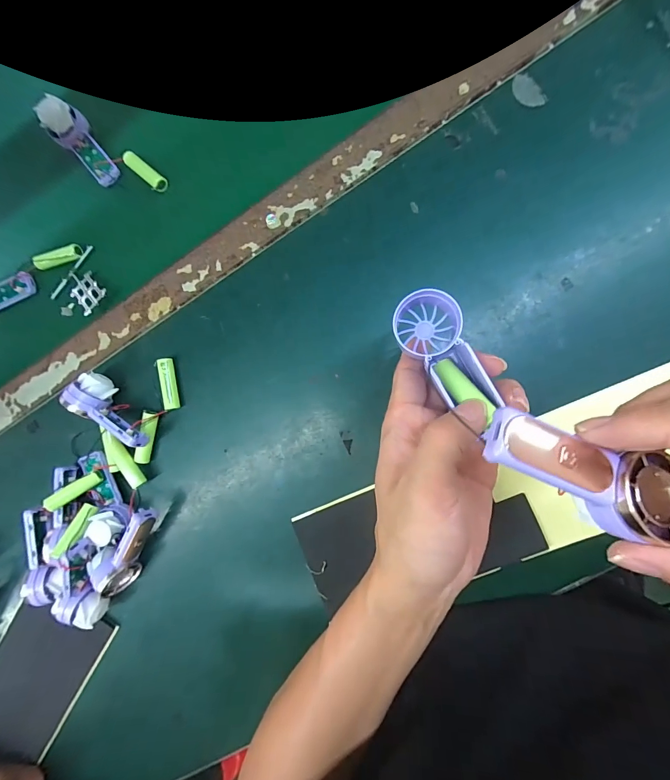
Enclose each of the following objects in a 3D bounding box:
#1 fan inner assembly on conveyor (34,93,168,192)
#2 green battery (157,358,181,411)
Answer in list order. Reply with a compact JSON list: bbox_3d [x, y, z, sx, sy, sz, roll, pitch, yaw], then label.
[{"bbox_3d":[-0.232,-0.232,0.351,0.125,0.031,0.043,39,95,7],"label":"fan inner assembly on conveyor"},{"bbox_3d":[-0.165,-0.006,0.358,0.011,0.015,0.051,-8,89,9],"label":"green battery"}]

